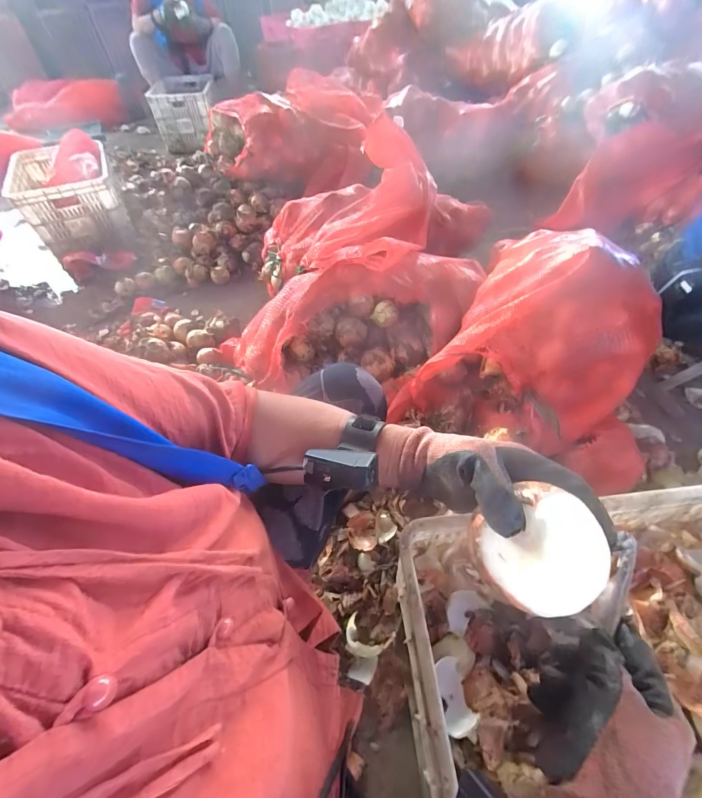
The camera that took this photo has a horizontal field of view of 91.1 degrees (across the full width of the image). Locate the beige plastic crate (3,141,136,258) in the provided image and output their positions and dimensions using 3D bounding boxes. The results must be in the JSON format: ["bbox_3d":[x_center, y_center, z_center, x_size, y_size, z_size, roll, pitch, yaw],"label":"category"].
[{"bbox_3d":[-1.079,-0.761,1.356,0.346,0.273,0.361,-24,57,-14],"label":"beige plastic crate"}]

